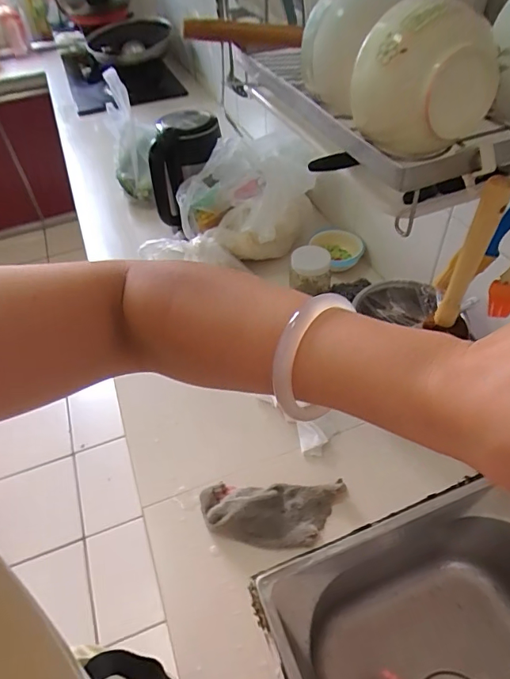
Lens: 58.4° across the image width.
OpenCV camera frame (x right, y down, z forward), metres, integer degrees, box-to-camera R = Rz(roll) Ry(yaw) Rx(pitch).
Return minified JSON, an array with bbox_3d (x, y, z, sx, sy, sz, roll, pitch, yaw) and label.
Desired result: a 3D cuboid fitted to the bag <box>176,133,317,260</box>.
[{"bbox_3d":[-0.012,-0.283,0.900,0.263,0.179,0.173,-21,49,-14],"label":"bag"}]

